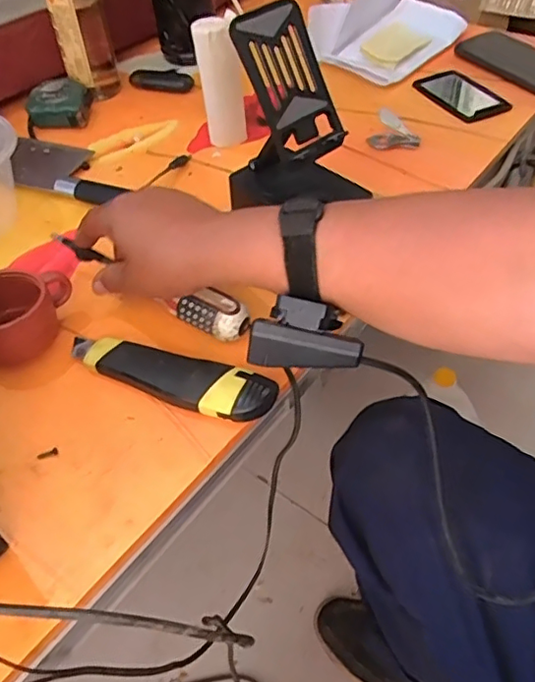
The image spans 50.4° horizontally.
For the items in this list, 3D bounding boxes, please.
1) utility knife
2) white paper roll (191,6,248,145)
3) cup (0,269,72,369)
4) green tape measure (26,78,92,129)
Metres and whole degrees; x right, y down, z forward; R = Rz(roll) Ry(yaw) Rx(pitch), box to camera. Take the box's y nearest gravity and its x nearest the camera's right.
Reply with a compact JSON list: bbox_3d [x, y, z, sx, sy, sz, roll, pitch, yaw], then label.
[{"bbox_3d":[-0.072,0.024,0.403,0.159,0.021,0.038,15,50,14],"label":"utility knife"},{"bbox_3d":[-0.048,-0.270,0.596,0.048,0.123,0.050,-3,48,-2],"label":"white paper roll"},{"bbox_3d":[-0.187,-0.020,0.430,0.078,0.045,0.052,-23,51,-18],"label":"cup"},{"bbox_3d":[-0.249,-0.285,0.680,0.071,0.033,0.072,-5,48,-4],"label":"green tape measure"}]

